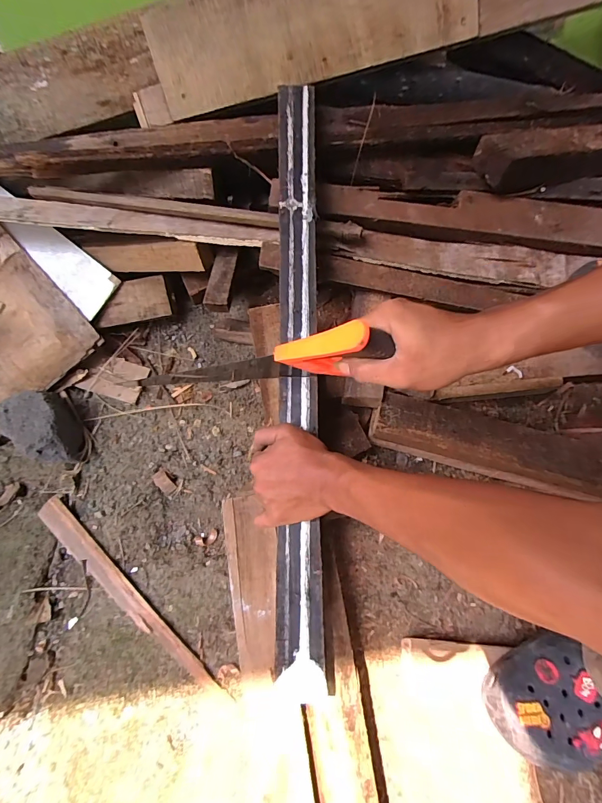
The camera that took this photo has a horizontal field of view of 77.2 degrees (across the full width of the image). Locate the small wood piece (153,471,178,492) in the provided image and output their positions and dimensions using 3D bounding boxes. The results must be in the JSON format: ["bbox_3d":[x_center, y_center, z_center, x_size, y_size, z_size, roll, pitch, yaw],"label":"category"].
[{"bbox_3d":[-0.205,0.121,0.563,0.020,0.004,0.036,-39,93,-20],"label":"small wood piece"}]

